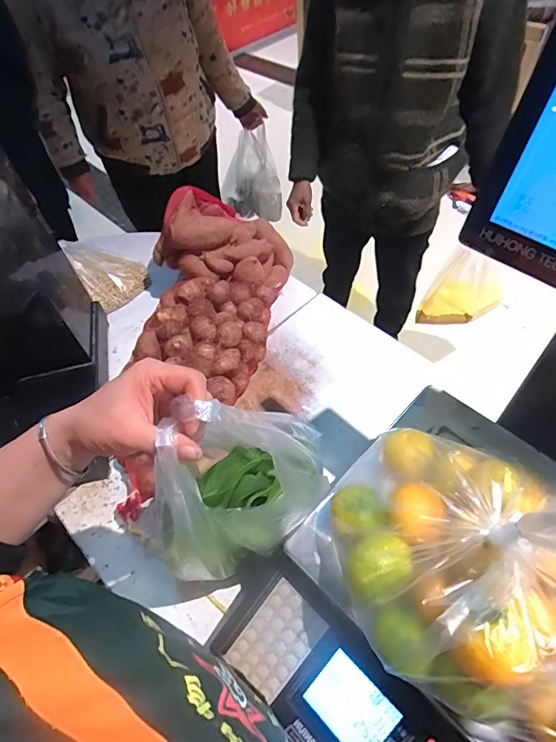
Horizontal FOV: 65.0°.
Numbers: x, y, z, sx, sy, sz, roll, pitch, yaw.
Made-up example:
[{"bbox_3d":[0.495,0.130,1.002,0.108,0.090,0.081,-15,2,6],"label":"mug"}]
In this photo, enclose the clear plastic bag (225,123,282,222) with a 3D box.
[{"bbox_3d":[-0.099,-0.688,1.587,0.208,0.278,0.180,-10,54,-2],"label":"clear plastic bag"}]

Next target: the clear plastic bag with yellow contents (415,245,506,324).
[{"bbox_3d":[0.554,-0.236,1.278,0.225,0.244,0.072,1,54,6],"label":"clear plastic bag with yellow contents"}]

